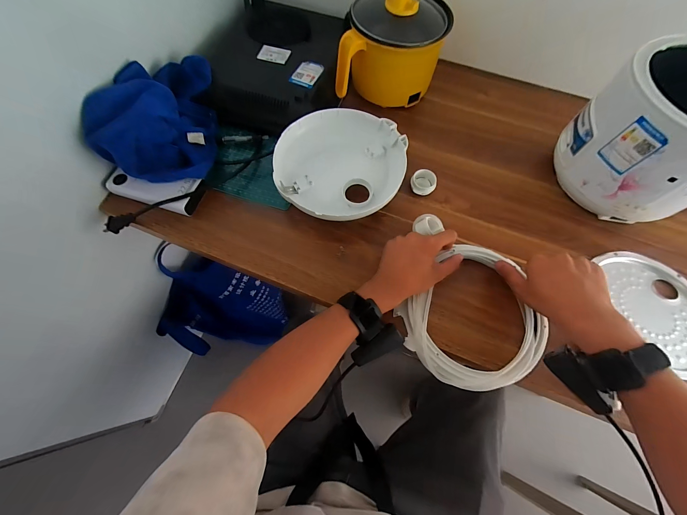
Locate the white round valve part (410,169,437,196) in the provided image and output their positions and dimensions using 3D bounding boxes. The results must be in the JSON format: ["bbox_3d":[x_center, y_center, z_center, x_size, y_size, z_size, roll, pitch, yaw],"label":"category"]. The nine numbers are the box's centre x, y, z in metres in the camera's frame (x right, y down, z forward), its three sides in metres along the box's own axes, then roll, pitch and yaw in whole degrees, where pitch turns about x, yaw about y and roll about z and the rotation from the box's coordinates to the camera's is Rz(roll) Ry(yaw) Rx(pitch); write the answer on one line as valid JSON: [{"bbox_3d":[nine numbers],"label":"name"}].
[{"bbox_3d":[0.137,-0.128,0.494,0.041,0.023,0.042,0,67,-1],"label":"white round valve part"}]

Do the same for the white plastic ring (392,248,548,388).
[{"bbox_3d":[0.186,0.085,0.397,0.175,0.026,0.191,0,67,-1],"label":"white plastic ring"}]

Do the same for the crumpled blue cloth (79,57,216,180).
[{"bbox_3d":[-0.293,-0.237,0.481,0.137,0.118,0.231,0,67,-1],"label":"crumpled blue cloth"}]

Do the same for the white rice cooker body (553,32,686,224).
[{"bbox_3d":[0.471,-0.176,0.436,0.216,0.184,0.204,-30,71,-13],"label":"white rice cooker body"}]

